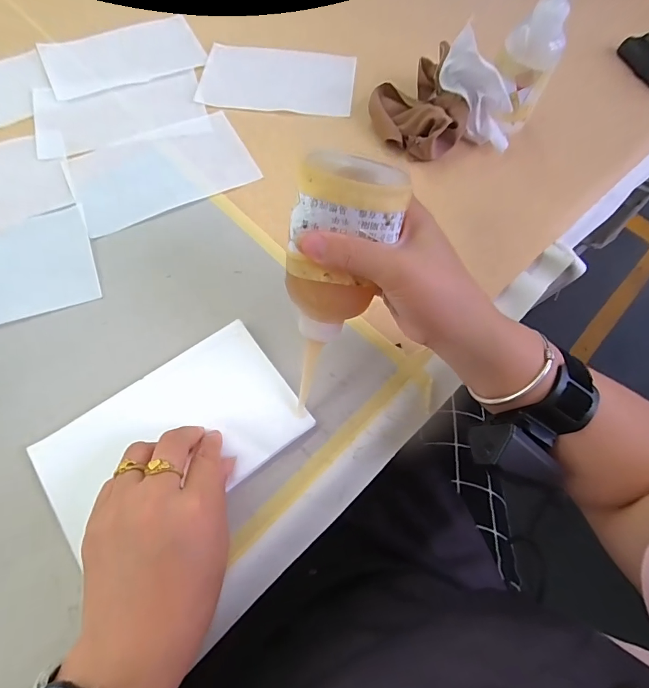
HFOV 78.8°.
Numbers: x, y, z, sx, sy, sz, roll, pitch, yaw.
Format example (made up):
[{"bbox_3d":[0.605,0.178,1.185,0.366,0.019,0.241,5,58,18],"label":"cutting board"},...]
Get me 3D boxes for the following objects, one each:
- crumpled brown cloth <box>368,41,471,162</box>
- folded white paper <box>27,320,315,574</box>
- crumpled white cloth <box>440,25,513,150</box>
[{"bbox_3d":[0.103,-0.254,0.427,0.099,0.038,0.113,-19,69,-9],"label":"crumpled brown cloth"},{"bbox_3d":[-0.111,0.068,0.297,0.178,0.008,0.110,-33,74,-19],"label":"folded white paper"},{"bbox_3d":[0.160,-0.257,0.407,0.031,0.049,0.114,-49,117,-18],"label":"crumpled white cloth"}]

